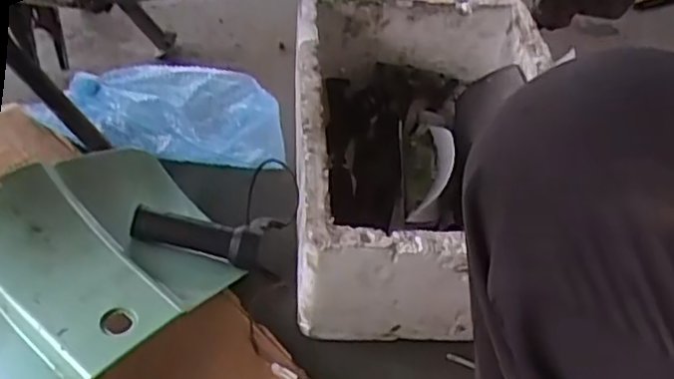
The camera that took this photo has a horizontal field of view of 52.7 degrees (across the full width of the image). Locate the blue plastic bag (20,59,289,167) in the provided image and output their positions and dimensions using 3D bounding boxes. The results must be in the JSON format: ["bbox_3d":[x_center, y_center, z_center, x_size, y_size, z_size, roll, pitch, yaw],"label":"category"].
[{"bbox_3d":[-0.219,-0.095,0.836,0.280,0.080,0.120,5,44,-2],"label":"blue plastic bag"}]

